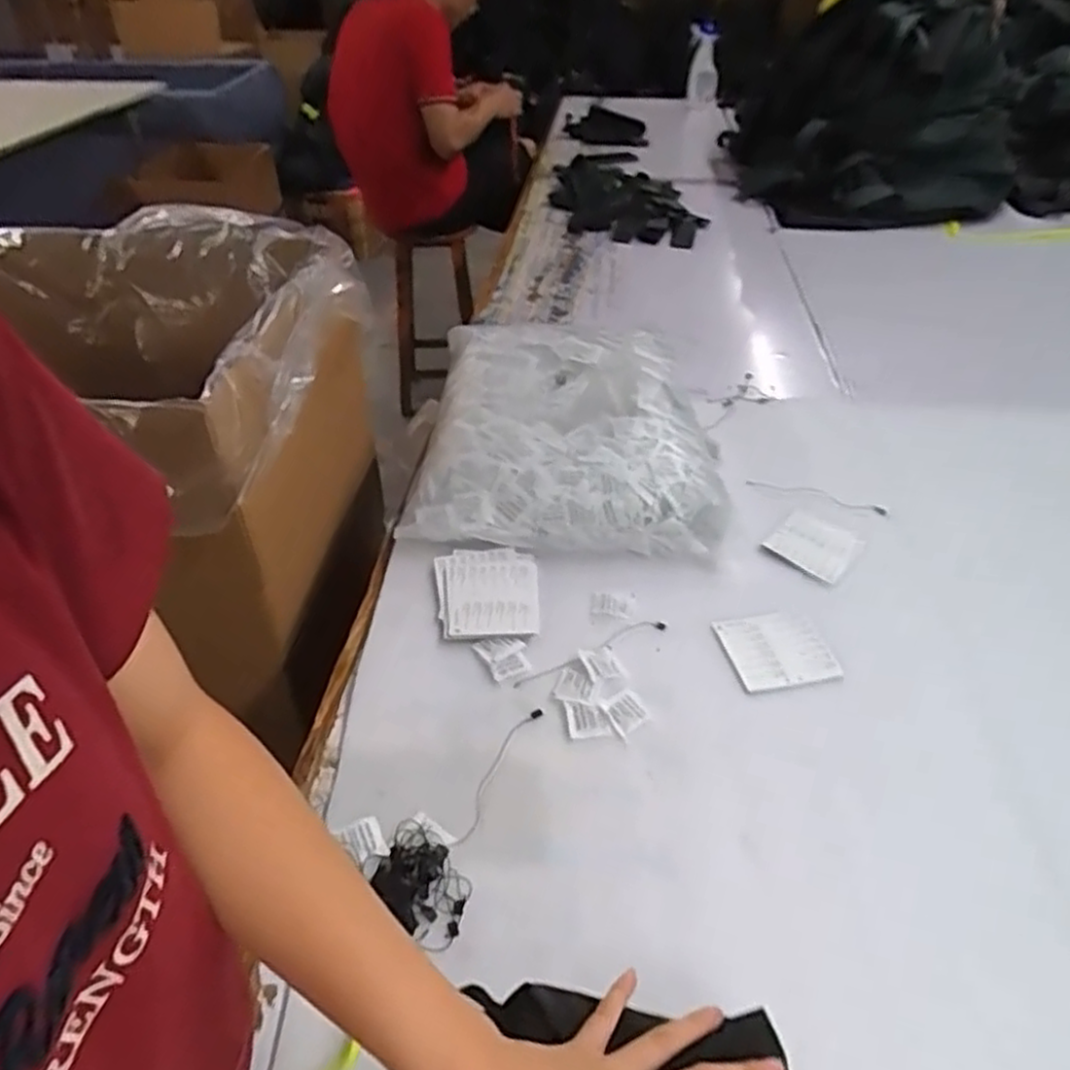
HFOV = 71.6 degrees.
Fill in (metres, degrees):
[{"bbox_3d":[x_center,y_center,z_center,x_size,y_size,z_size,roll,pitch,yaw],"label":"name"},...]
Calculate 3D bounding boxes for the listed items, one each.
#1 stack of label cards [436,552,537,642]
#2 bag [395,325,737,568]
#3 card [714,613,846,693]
[{"bbox_3d":[-0.049,0.061,0.772,0.102,0.015,0.120,-3,40,-4],"label":"stack of label cards"},{"bbox_3d":[0.046,-0.136,0.938,0.356,0.101,0.403,2,40,3],"label":"bag"},{"bbox_3d":[0.236,0.111,0.730,0.098,0.004,0.086,-7,41,-8],"label":"card"}]

